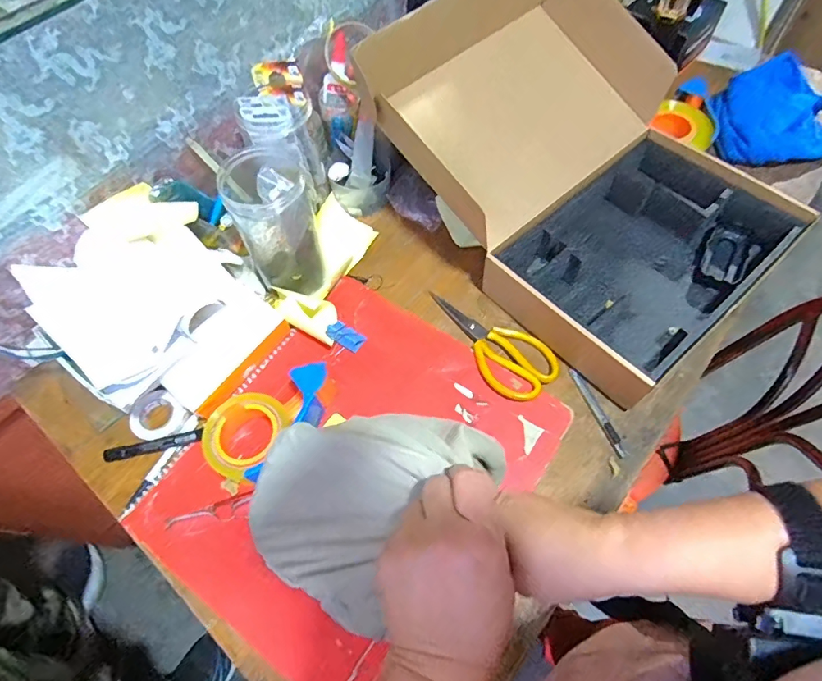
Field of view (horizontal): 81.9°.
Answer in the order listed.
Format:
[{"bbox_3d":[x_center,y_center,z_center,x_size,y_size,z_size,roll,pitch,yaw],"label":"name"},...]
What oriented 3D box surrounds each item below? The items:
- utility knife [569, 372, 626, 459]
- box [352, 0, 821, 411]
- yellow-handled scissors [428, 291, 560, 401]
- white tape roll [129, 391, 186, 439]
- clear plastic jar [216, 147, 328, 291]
[{"bbox_3d":[0.233,0.087,0.591,0.013,0.004,0.119,-20,63,-8],"label":"utility knife"},{"bbox_3d":[0.233,-0.233,0.642,0.371,0.203,0.499,-40,67,-17],"label":"box"},{"bbox_3d":[0.109,-0.006,0.644,0.096,0.008,0.194,-34,65,-15],"label":"yellow-handled scissors"},{"bbox_3d":[-0.321,0.096,0.596,0.050,0.026,0.059,35,69,19],"label":"white tape roll"},{"bbox_3d":[-0.171,-0.147,0.621,0.094,0.184,0.089,-1,62,2],"label":"clear plastic jar"}]

